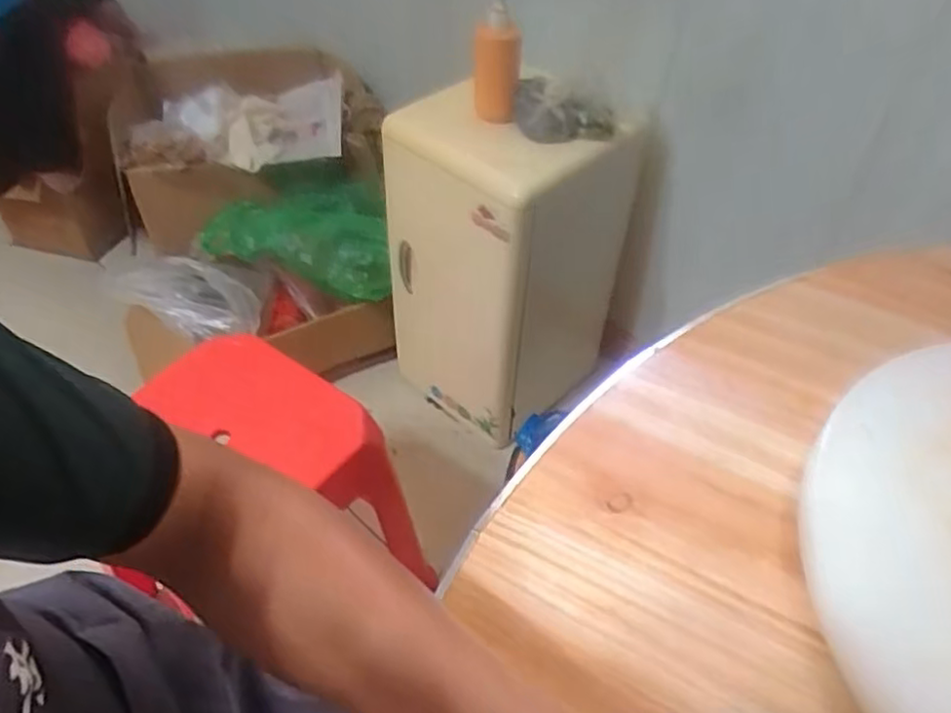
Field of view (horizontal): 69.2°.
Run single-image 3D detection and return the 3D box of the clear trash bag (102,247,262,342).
[{"bbox_3d":[-0.557,-0.123,1.305,0.310,0.033,0.145,23,51,6],"label":"clear trash bag"}]

